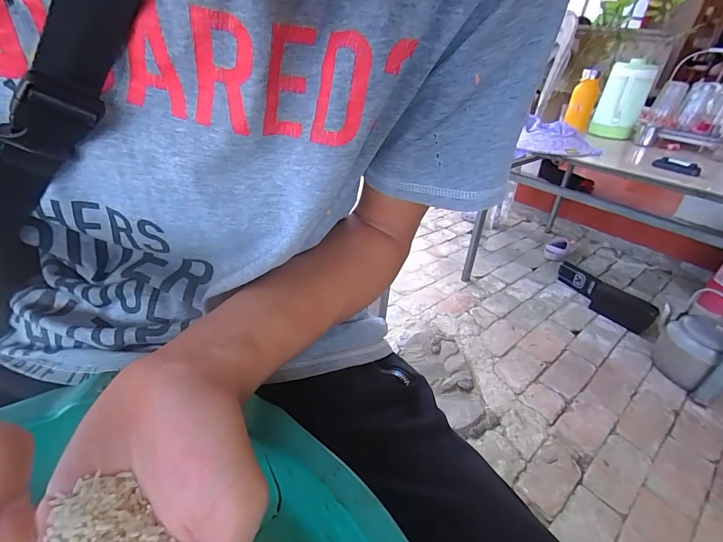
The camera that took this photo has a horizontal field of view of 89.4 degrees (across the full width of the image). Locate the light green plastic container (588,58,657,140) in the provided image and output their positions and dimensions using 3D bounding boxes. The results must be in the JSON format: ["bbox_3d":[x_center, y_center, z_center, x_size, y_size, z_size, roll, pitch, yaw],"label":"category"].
[{"bbox_3d":[1.052,-0.686,1.478,0.157,0.277,0.140,22,36,25],"label":"light green plastic container"}]

